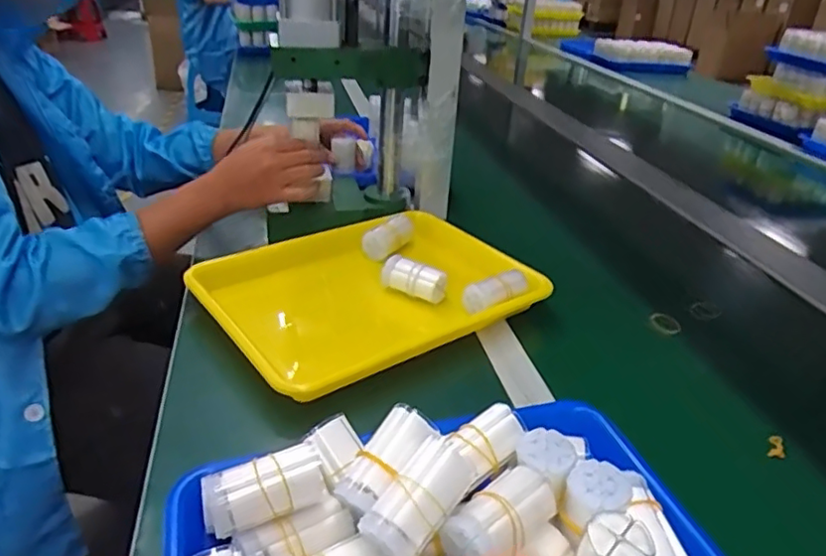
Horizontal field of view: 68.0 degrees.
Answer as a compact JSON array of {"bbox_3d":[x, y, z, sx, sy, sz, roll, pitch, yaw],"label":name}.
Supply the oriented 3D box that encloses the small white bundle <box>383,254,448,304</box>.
[{"bbox_3d":[0.002,0.000,0.675,0.070,0.032,0.030,12,30,13],"label":"small white bundle"}]

